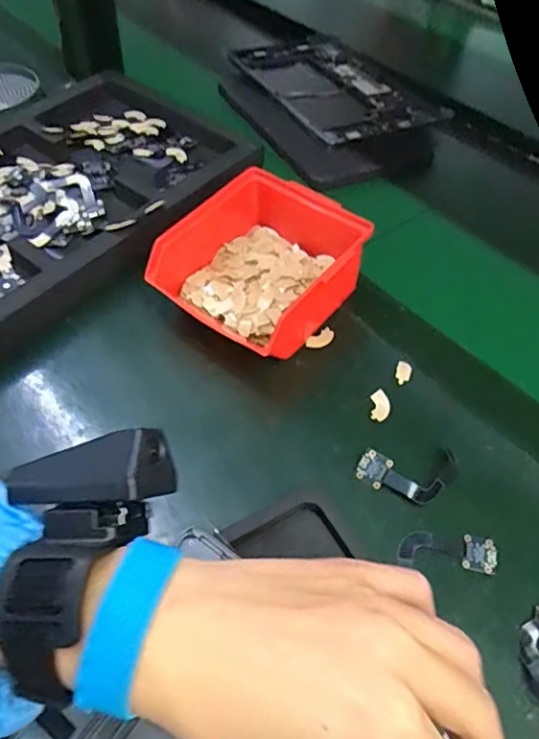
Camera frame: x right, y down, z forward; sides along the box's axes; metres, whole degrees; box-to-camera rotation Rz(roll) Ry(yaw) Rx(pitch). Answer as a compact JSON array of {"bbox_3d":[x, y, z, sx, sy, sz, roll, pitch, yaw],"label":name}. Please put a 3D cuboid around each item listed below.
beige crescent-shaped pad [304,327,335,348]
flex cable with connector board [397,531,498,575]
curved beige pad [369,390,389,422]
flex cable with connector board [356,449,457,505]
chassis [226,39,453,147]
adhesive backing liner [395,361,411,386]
[{"bbox_3d":[0.040,-0.023,0.428,0.024,0.007,0.011,-30,59,-25],"label":"beige crescent-shaped pad"},{"bbox_3d":[0.107,0.108,0.328,0.059,0.004,0.020,5,51,0],"label":"flex cable with connector board"},{"bbox_3d":[0.079,0.026,0.390,0.014,0.004,0.023,4,51,0],"label":"curved beige pad"},{"bbox_3d":[0.090,0.069,0.353,0.063,0.010,0.033,0,51,-4],"label":"flex cable with connector board"},{"bbox_3d":[0.075,-0.339,0.655,0.149,0.017,0.235,-25,57,-22],"label":"chassis"},{"bbox_3d":[0.100,0.003,0.409,0.011,0.006,0.018,16,52,9],"label":"adhesive backing liner"}]

